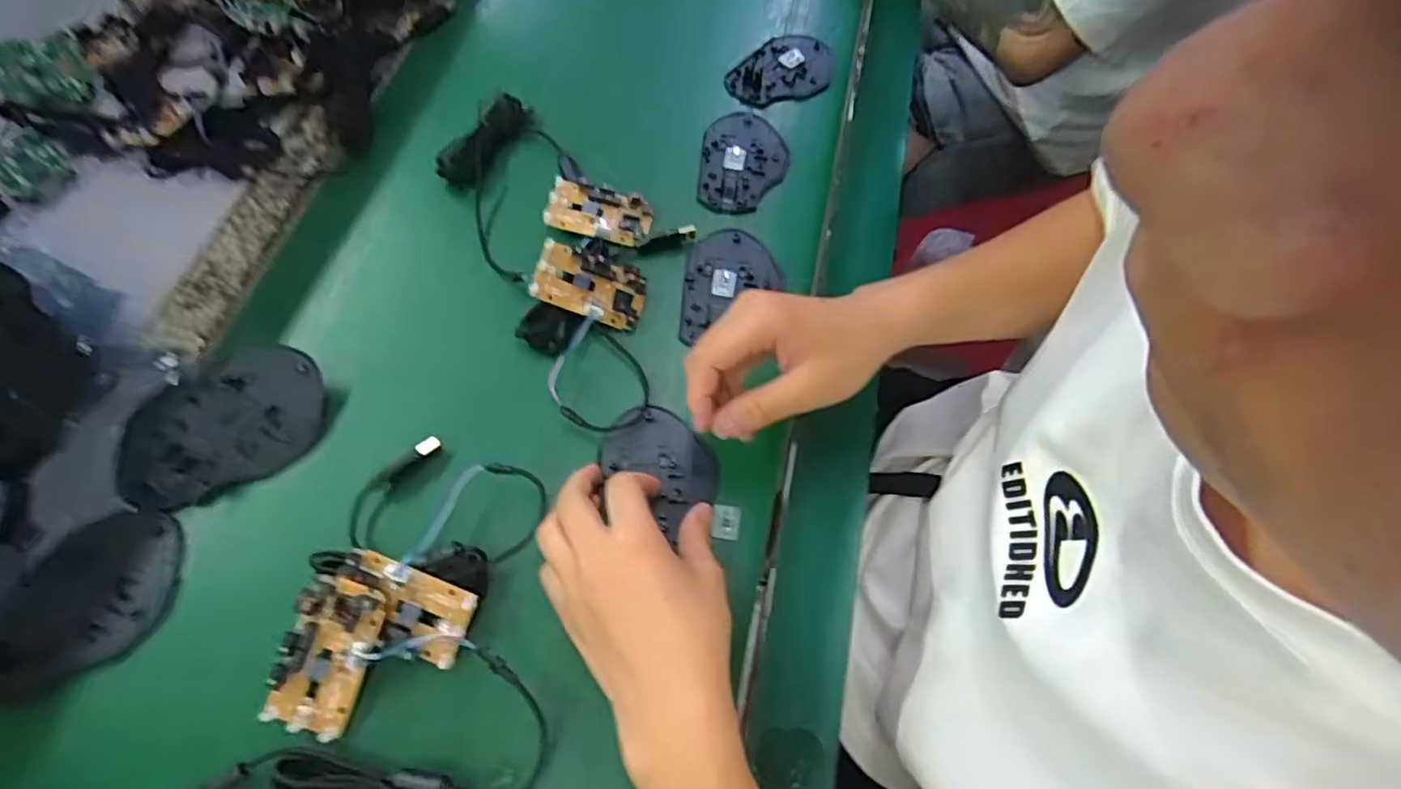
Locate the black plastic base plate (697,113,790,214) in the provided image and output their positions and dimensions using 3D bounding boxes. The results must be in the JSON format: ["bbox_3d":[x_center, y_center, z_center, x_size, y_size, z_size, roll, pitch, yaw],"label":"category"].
[{"bbox_3d":[0.037,-0.196,0.536,0.071,0.007,0.104,6,65,-1],"label":"black plastic base plate"}]

